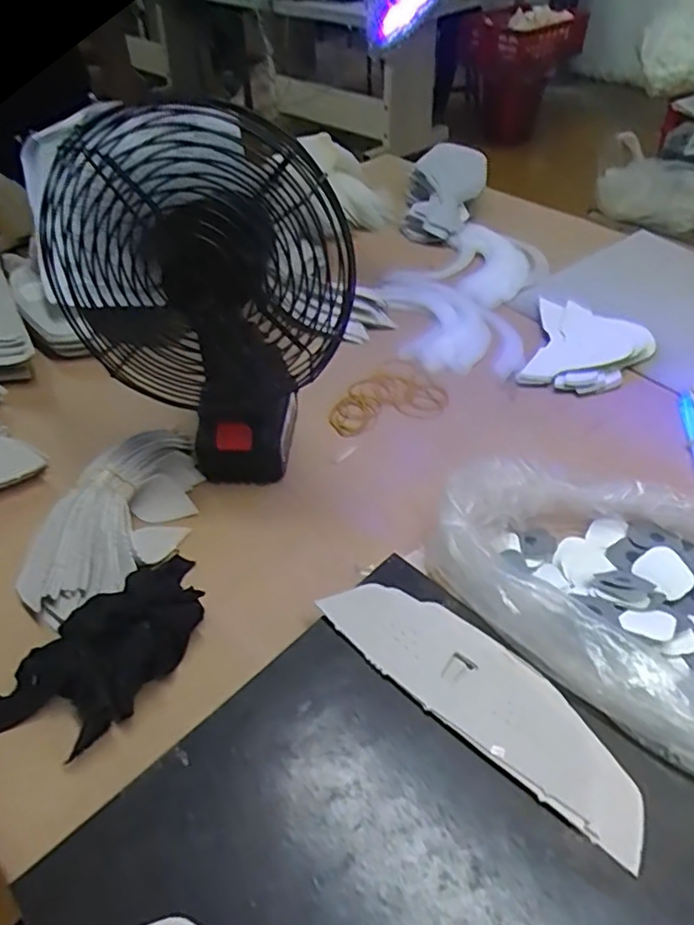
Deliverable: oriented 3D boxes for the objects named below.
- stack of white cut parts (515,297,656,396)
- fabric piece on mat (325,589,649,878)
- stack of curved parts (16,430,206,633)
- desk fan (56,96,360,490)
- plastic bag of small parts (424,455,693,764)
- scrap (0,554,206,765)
[{"bbox_3d":[0.264,-0.122,0.712,0.121,0.035,0.148,17,42,16],"label":"stack of white cut parts"},{"bbox_3d":[0.084,0.141,0.411,0.223,0.008,0.068,33,52,30],"label":"fabric piece on mat"},{"bbox_3d":[-0.185,0.040,0.525,0.094,0.052,0.188,14,46,17],"label":"stack of curved parts"},{"bbox_3d":[-0.100,-0.137,0.532,0.192,0.307,0.207,1,44,3],"label":"desk fan"},{"bbox_3d":[0.211,0.093,0.445,0.307,0.060,0.187,33,55,31],"label":"plastic bag of small parts"},{"bbox_3d":[-0.161,0.120,0.438,0.090,0.050,0.168,32,53,30],"label":"scrap"}]

